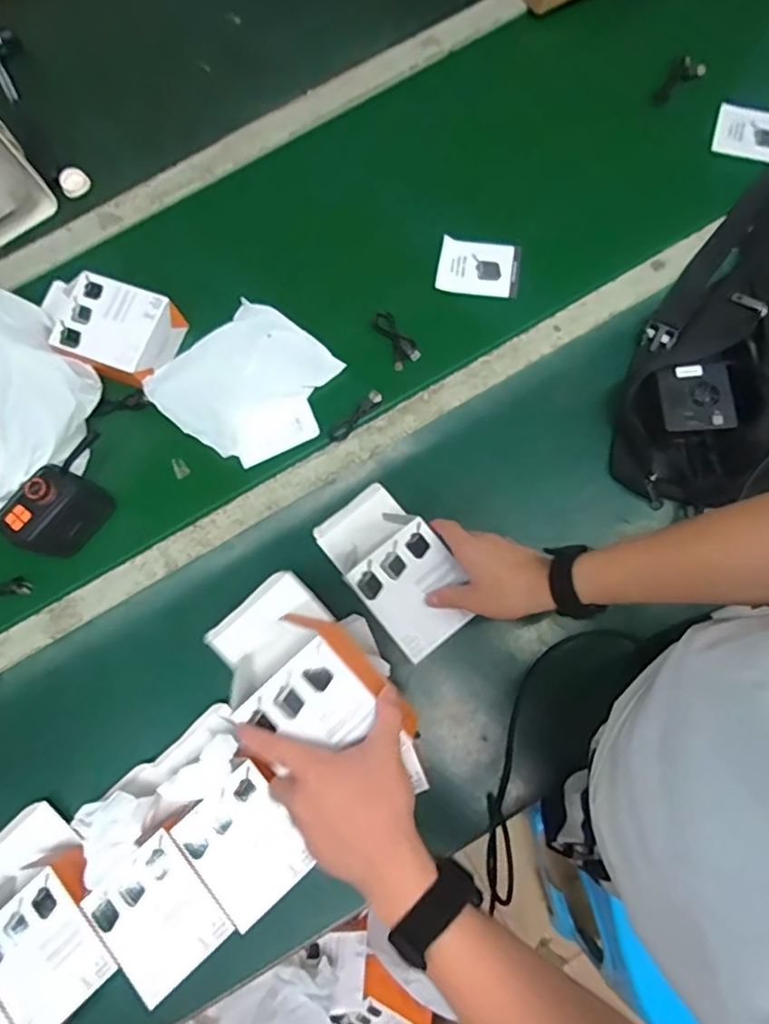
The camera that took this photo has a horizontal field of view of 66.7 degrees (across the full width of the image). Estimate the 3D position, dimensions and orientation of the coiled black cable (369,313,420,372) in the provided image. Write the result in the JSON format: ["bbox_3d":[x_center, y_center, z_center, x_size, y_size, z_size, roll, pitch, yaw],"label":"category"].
[{"bbox_3d":[0.012,-0.210,0.702,0.034,0.007,0.076,-27,80,-4],"label":"coiled black cable"}]

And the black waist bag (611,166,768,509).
[{"bbox_3d":[0.405,-0.207,0.649,0.184,0.064,0.423,25,80,5],"label":"black waist bag"}]

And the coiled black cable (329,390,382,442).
[{"bbox_3d":[-0.034,-0.112,0.682,0.077,0.011,0.020,-43,81,-7],"label":"coiled black cable"}]

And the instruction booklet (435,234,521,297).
[{"bbox_3d":[0.116,-0.301,0.720,0.096,0.014,0.067,9,79,3],"label":"instruction booklet"}]

